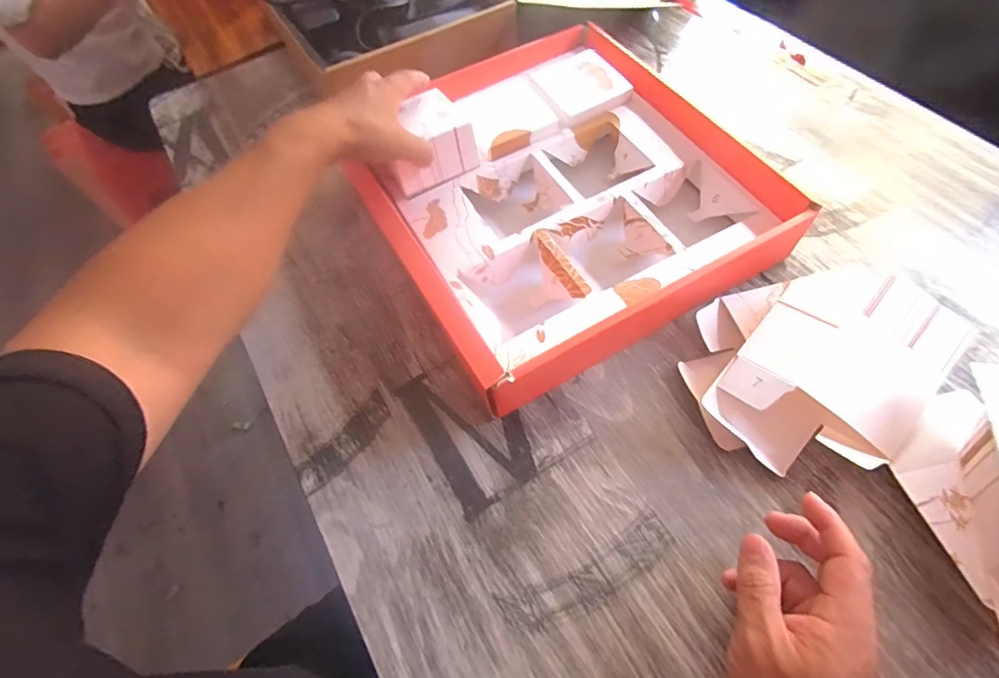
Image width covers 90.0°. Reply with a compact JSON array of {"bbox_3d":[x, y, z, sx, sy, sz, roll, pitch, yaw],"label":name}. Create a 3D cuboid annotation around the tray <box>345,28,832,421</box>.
[{"bbox_3d":[0.053,-0.163,0.513,0.343,0.081,0.375,-29,63,-11],"label":"tray"}]

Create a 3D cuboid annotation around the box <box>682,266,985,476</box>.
[{"bbox_3d":[0.252,0.021,0.403,0.170,0.060,0.168,28,67,19],"label":"box"}]

